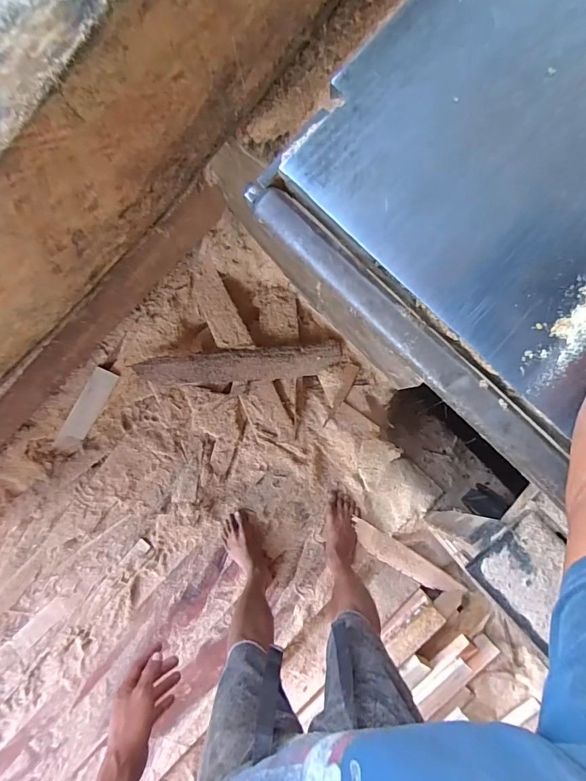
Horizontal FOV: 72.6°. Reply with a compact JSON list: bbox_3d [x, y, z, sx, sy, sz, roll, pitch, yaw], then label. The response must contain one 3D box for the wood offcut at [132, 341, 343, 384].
[{"bbox_3d":[-0.161,-0.077,1.182,0.603,0.045,0.100,-4,87,4],"label":"wood offcut"}]

